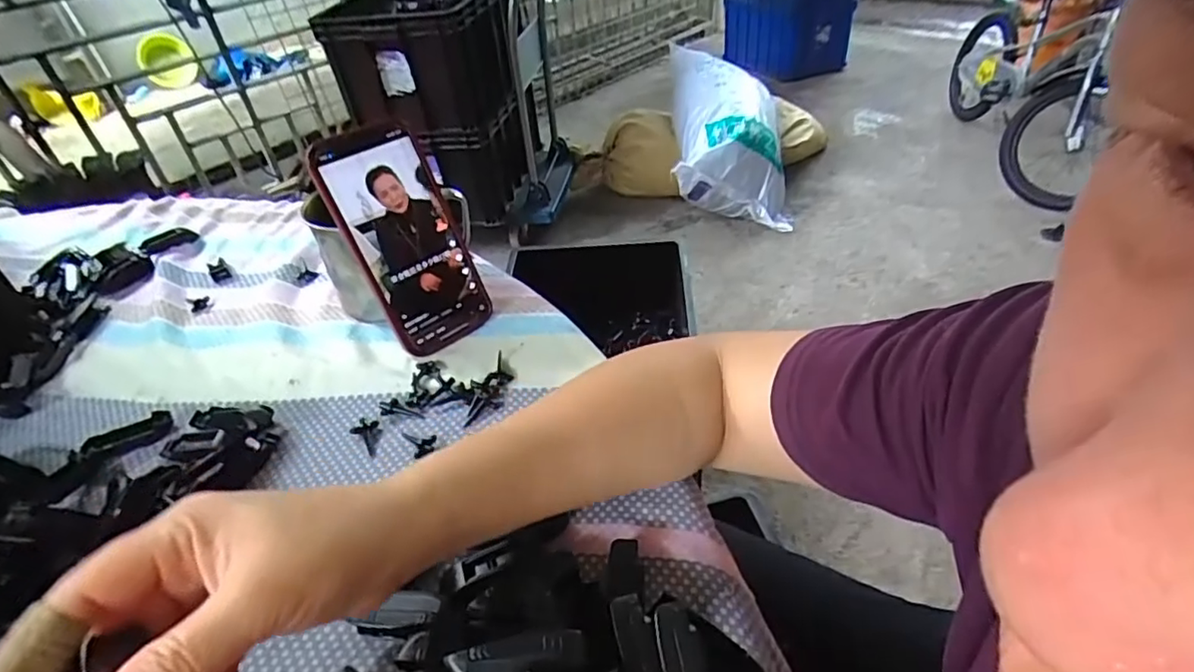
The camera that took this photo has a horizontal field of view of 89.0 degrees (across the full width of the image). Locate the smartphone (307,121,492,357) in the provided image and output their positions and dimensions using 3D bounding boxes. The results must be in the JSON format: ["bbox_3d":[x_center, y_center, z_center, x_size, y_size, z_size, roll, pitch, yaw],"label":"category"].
[{"bbox_3d":[-0.136,-0.068,0.434,0.072,0.158,0.012,-34,21,-29],"label":"smartphone"}]

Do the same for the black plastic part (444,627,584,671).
[{"bbox_3d":[-0.032,0.125,0.237,0.052,0.009,0.012,-10,41,-5],"label":"black plastic part"}]

